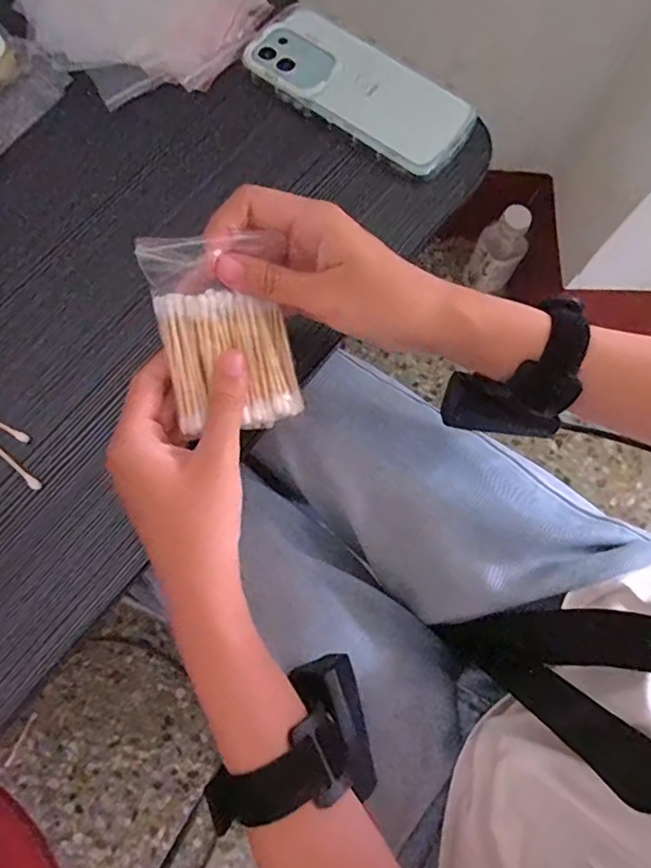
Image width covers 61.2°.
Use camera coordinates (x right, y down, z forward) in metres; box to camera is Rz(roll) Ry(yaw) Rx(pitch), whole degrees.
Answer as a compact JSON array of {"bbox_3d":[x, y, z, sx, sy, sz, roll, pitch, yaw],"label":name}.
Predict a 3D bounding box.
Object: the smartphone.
[{"bbox_3d":[0.023,-0.252,0.396,0.171,0.009,0.073,37,76,8],"label":"smartphone"}]

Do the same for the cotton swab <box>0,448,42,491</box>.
[{"bbox_3d":[-0.195,0.010,0.327,0.069,0.004,0.005,40,77,9],"label":"cotton swab"}]

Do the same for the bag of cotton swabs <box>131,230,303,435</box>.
[{"bbox_3d":[-0.050,-0.051,0.284,0.063,0.014,0.099,-16,102,-18],"label":"bag of cotton swabs"}]

